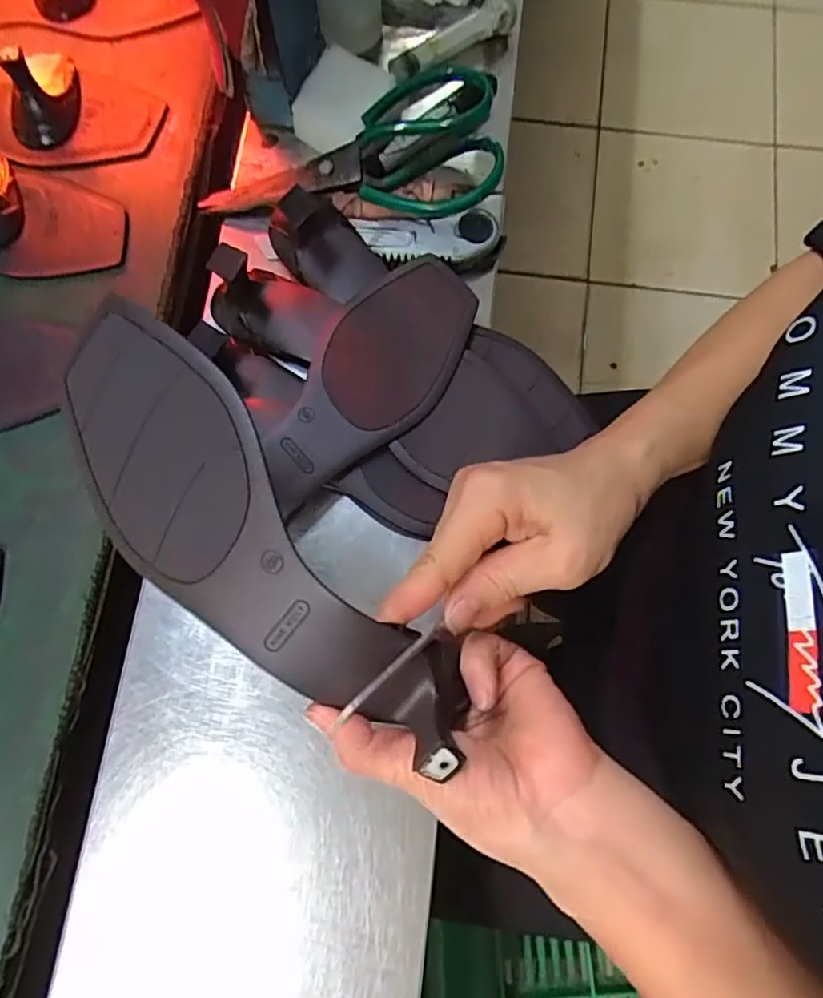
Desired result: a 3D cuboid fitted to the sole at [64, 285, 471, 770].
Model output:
[{"bbox_3d":[-0.067,0.025,0.265,0.077,0.046,0.227,-41,91,-8],"label":"sole"}]

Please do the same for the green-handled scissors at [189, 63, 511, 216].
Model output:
[{"bbox_3d":[-0.044,-0.243,0.428,0.204,0.035,0.101,3,76,1],"label":"green-handled scissors"}]

